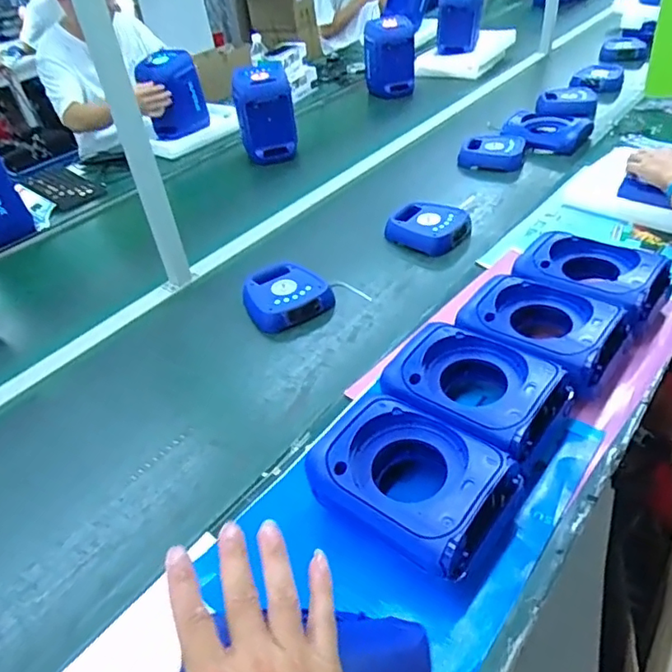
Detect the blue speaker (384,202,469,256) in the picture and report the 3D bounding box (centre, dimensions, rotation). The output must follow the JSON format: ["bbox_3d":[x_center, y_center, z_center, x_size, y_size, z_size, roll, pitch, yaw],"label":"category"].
[{"bbox_3d":[0.210,-0.249,1.255,0.165,0.047,0.137,24,49,32],"label":"blue speaker"}]

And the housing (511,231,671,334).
[{"bbox_3d":[0.433,-0.091,0.961,0.234,0.096,0.173,24,49,32],"label":"housing"}]

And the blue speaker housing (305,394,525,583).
[{"bbox_3d":[0.095,0.191,0.710,0.231,0.108,0.162,25,50,33],"label":"blue speaker housing"}]

